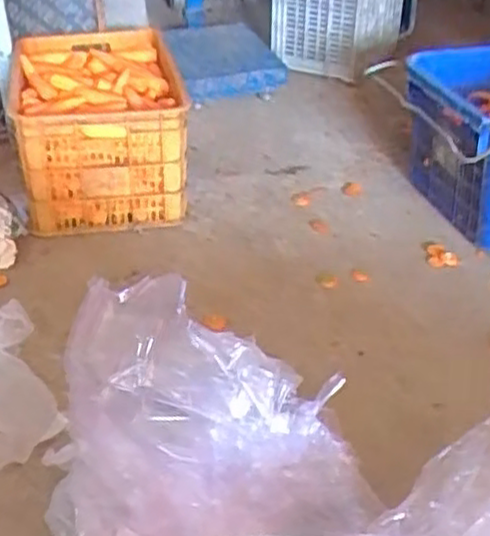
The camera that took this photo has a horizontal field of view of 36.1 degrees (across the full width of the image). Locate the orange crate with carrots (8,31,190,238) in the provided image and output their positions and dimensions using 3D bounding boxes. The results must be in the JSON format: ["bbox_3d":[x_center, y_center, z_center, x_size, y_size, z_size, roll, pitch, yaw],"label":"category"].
[{"bbox_3d":[-0.340,-0.346,1.779,0.366,0.270,0.623,-9,34,-10],"label":"orange crate with carrots"}]

